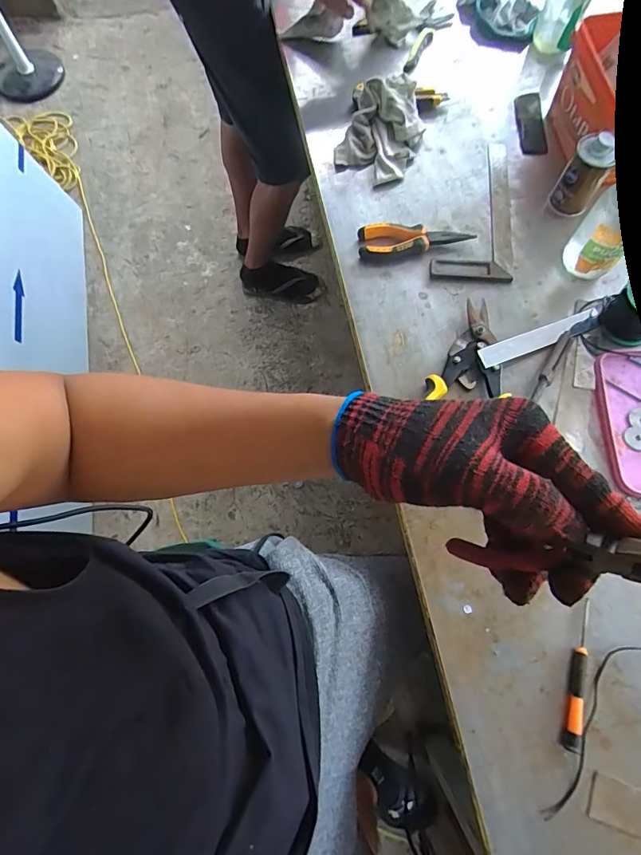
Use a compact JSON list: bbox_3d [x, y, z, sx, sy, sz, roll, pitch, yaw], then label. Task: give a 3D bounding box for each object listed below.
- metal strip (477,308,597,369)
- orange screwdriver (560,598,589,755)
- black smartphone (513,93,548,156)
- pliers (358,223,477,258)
[{"bbox_3d":[0.283,-0.116,0.581,0.182,0.005,0.027,-21,73,-13],"label":"metal strip"},{"bbox_3d":[0.266,0.252,0.461,0.015,0.014,0.142,16,73,9],"label":"orange screwdriver"},{"bbox_3d":[0.328,-0.473,0.704,0.043,0.008,0.122,2,71,4],"label":"black smartphone"},{"bbox_3d":[0.133,-0.262,0.632,0.155,0.023,0.046,1,71,4],"label":"pliers"}]

